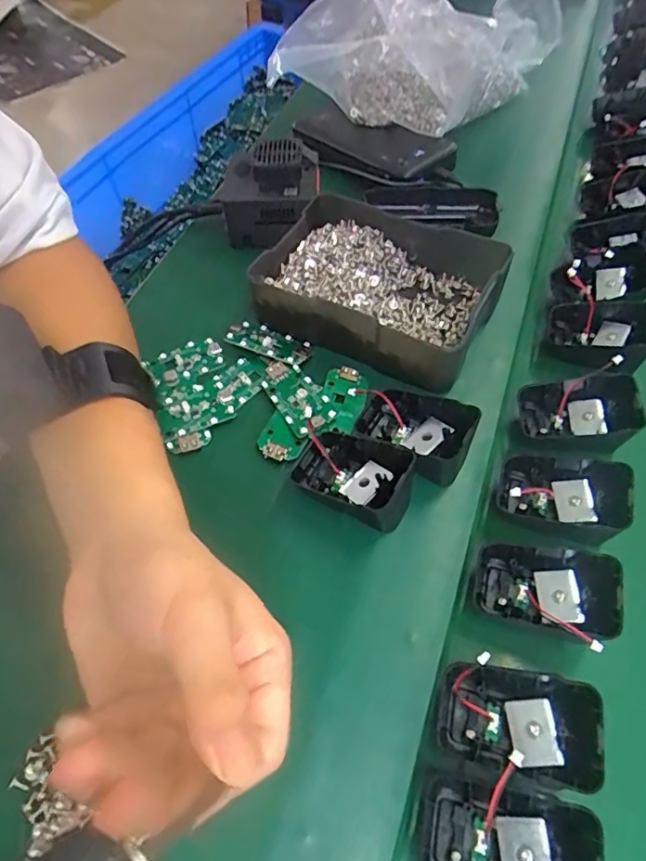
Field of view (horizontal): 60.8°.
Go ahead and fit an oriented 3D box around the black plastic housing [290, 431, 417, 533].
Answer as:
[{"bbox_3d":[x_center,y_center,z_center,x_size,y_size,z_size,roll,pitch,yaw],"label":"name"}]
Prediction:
[{"bbox_3d":[0.017,0.026,0.320,0.069,0.044,0.044,21,59,12],"label":"black plastic housing"}]

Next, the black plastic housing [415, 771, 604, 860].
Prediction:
[{"bbox_3d":[0.078,0.176,0.231,0.070,0.022,0.044,-1,52,27],"label":"black plastic housing"}]

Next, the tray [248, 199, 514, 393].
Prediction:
[{"bbox_3d":[0.040,-0.109,0.409,0.169,0.044,0.129,26,60,15],"label":"tray"}]

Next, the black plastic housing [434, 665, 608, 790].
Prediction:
[{"bbox_3d":[0.092,0.137,0.258,0.072,0.020,0.047,10,61,32],"label":"black plastic housing"}]

